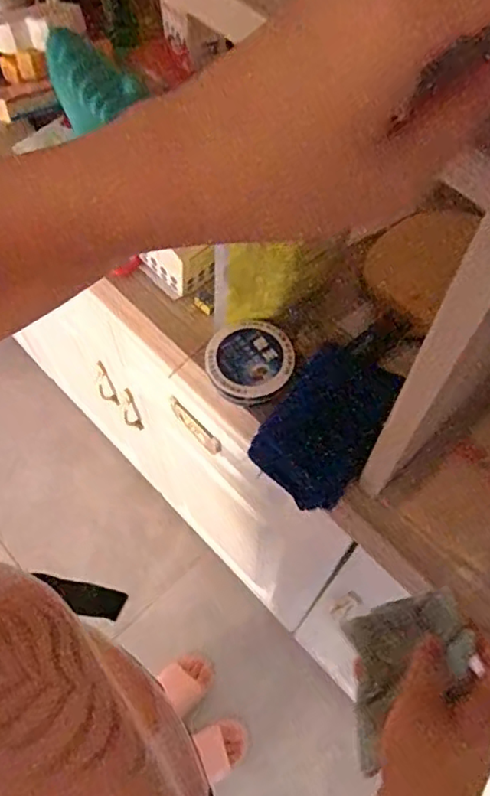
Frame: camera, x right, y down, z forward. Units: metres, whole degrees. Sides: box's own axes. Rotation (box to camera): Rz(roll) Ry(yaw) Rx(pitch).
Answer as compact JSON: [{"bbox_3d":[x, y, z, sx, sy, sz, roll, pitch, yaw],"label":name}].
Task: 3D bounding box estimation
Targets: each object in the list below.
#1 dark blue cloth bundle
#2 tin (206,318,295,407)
[{"bbox_3d":[0.068,0.025,0.503,0.082,0.030,0.123,36,95,6],"label":"dark blue cloth bundle"},{"bbox_3d":[0.005,-0.030,0.517,0.070,0.017,0.071,0,63,0],"label":"tin"}]

